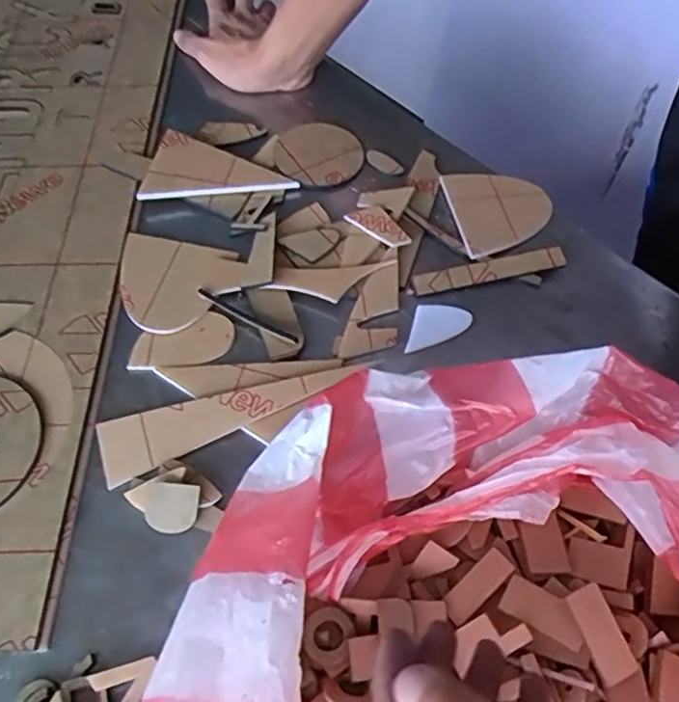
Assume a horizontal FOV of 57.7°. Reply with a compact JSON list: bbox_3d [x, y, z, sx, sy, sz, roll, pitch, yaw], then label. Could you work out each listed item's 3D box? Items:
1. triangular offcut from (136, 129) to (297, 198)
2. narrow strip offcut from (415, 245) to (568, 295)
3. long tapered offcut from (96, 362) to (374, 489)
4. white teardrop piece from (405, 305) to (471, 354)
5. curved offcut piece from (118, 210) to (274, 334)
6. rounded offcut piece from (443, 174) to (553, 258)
[{"bbox_3d":[-0.091,-0.137,0.472,0.109,0.010,0.062,8,58,5],"label":"triangular offcut"},{"bbox_3d":[0.104,-0.056,0.427,0.106,0.007,0.015,-10,58,-6],"label":"narrow strip offcut"},{"bbox_3d":[-0.065,0.036,0.376,0.159,0.007,0.036,-18,59,-11],"label":"long tapered offcut"},{"bbox_3d":[0.062,-0.019,0.410,0.049,0.004,0.028,-21,60,-12],"label":"white teardrop piece"},{"bbox_3d":[-0.098,-0.056,0.424,0.105,0.008,0.084,-7,58,-4],"label":"curved offcut piece"},{"bbox_3d":[0.121,-0.105,0.458,0.072,0.005,0.080,-7,58,-4],"label":"rounded offcut piece"}]

